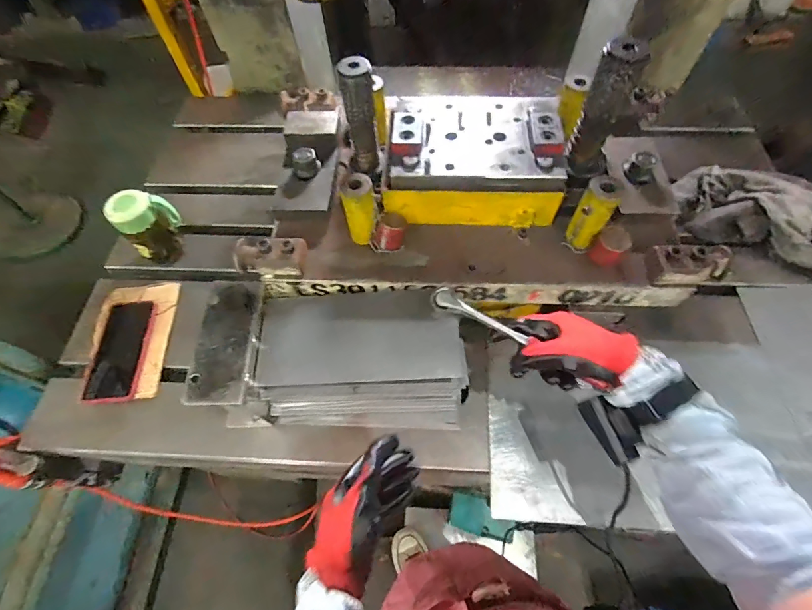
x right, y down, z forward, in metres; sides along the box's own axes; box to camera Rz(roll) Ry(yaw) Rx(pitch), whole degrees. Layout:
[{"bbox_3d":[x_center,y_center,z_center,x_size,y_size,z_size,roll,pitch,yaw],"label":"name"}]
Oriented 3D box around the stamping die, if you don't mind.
[{"bbox_3d":[0.104,-0.210,0.516,0.350,0.174,0.244,2,61,3],"label":"stamping die"}]

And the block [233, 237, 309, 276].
[{"bbox_3d":[-0.177,-0.066,0.524,0.088,0.040,0.045,4,61,4],"label":"block"}]

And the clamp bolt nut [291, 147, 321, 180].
[{"bbox_3d":[-0.148,-0.209,0.586,0.034,0.031,0.032,-1,61,1],"label":"clamp bolt nut"}]

